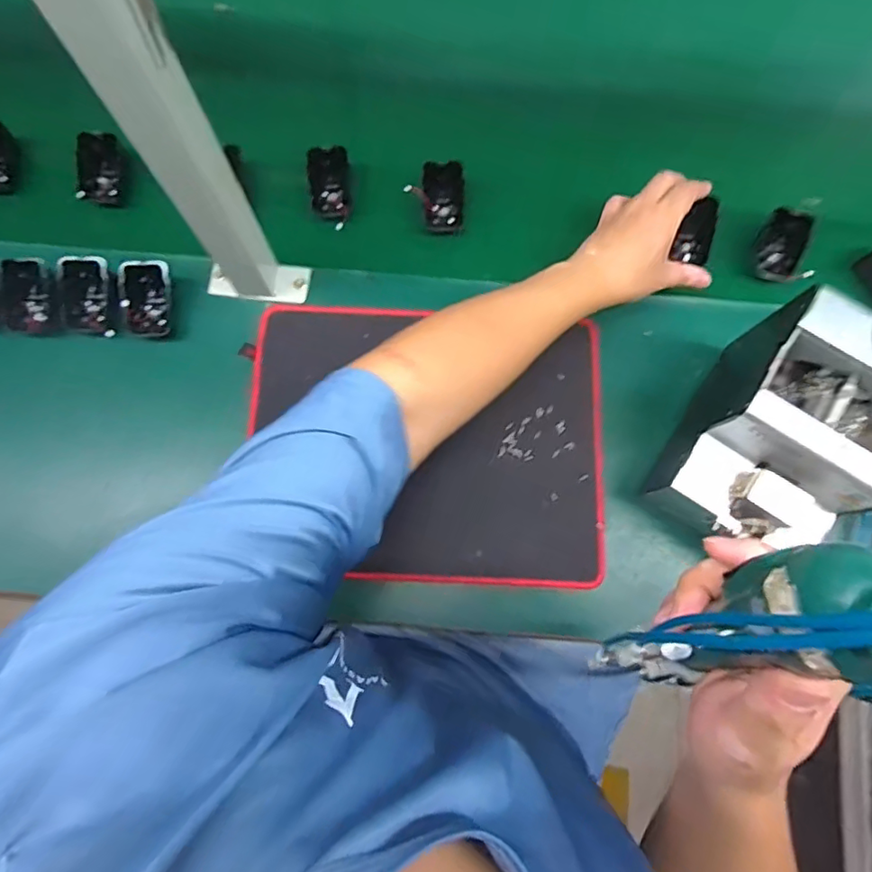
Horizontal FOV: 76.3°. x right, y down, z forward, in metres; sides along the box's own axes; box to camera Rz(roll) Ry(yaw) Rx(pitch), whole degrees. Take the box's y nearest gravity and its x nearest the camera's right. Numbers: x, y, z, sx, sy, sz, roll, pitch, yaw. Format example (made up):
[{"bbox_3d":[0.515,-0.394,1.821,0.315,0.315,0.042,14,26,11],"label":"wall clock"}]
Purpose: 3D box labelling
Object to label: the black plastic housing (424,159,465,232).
[{"bbox_3d":[0.009,-0.260,0.605,0.045,0.024,0.071,2,112,5],"label":"black plastic housing"}]

